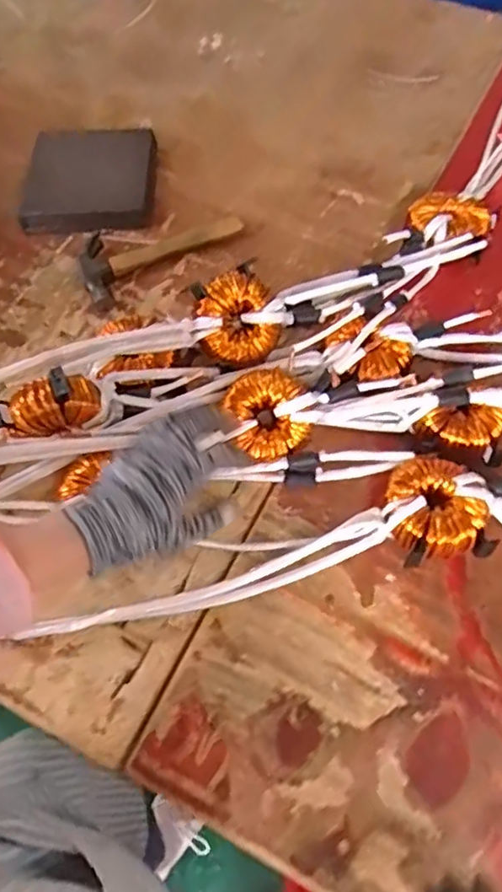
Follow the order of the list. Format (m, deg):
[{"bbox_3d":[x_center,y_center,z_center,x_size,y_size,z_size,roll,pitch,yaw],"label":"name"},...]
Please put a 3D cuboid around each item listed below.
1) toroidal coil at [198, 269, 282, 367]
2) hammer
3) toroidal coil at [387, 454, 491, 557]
[{"bbox_3d":[-0.016,-0.133,0.637,0.090,0.042,0.090,-5,101,-25],"label":"toroidal coil"},{"bbox_3d":[-0.116,-0.249,0.734,0.202,0.020,0.078,-30,67,-14],"label":"hammer"},{"bbox_3d":[0.173,0.058,0.576,0.085,0.045,0.098,-10,63,-5],"label":"toroidal coil"}]

